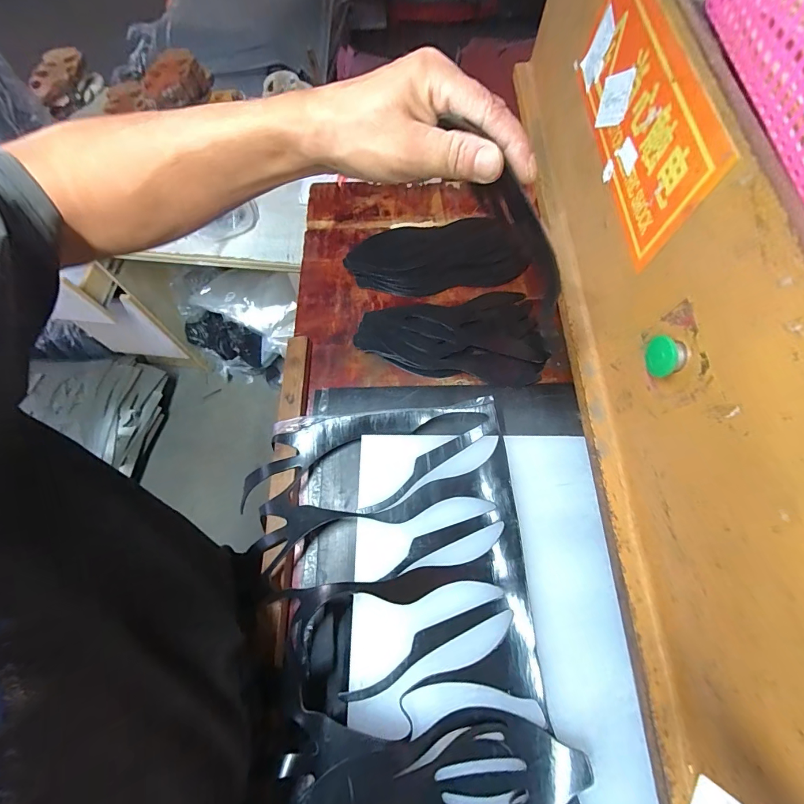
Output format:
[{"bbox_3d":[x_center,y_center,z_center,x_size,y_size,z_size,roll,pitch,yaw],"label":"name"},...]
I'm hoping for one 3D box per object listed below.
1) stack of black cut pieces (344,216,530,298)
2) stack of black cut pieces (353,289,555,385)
[{"bbox_3d":[0.062,-0.266,0.674,0.305,0.025,0.147,-7,69,-4],"label":"stack of black cut pieces"},{"bbox_3d":[0.081,-0.095,0.616,0.290,0.026,0.164,-8,69,-4],"label":"stack of black cut pieces"}]

